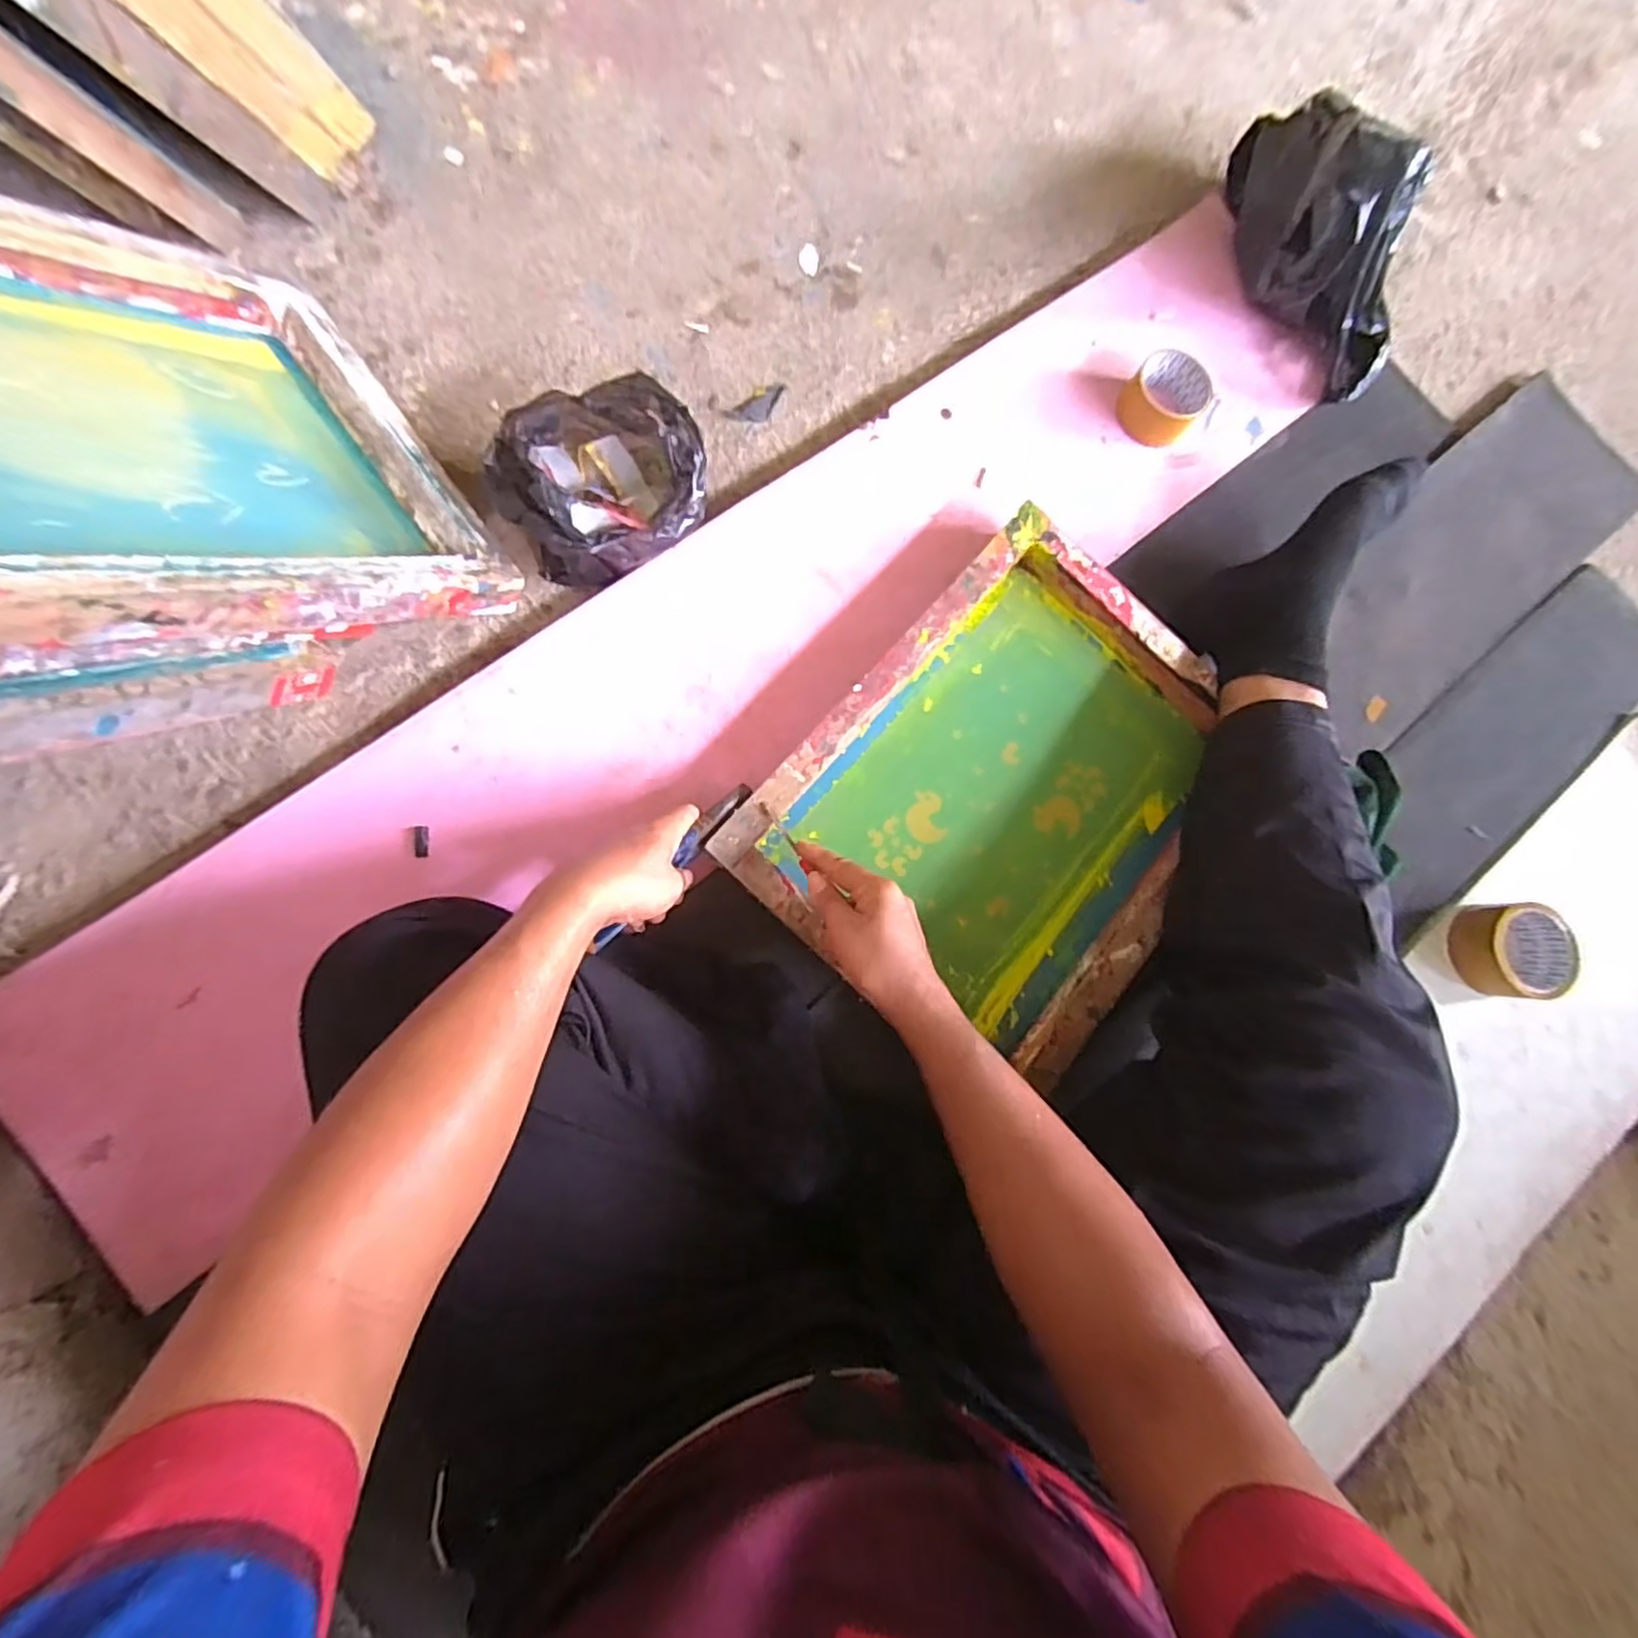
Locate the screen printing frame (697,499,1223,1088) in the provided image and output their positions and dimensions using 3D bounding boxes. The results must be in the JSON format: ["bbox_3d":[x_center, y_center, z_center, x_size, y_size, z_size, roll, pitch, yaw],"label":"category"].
[{"bbox_3d":[0.179,-0.023,0.640,0.345,0.055,0.437,41,80,1],"label":"screen printing frame"}]

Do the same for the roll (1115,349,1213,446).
[{"bbox_3d":[0.376,-0.458,0.752,0.081,0.039,0.085,1,82,-6],"label":"roll"}]

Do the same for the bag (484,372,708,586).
[{"bbox_3d":[-0.194,-0.297,0.615,0.145,0.107,0.158,42,80,1],"label":"bag"}]

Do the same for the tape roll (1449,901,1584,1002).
[{"bbox_3d":[0.687,0.130,0.686,0.090,0.049,0.091,1,82,-6],"label":"tape roll"}]

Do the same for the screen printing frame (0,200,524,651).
[{"bbox_3d":[-0.491,-0.260,0.441,0.059,0.477,0.338,-41,87,33],"label":"screen printing frame"}]

